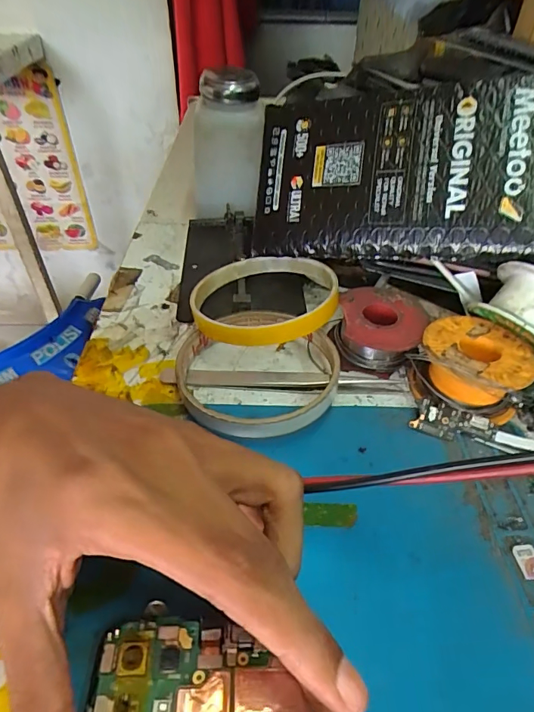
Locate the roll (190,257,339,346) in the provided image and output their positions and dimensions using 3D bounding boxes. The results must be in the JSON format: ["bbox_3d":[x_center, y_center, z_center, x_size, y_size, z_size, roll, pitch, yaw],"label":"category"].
[{"bbox_3d":[-0.002,-0.033,0.252,0.080,0.012,0.083,-6,37,5],"label":"roll"}]

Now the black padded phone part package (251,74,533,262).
[{"bbox_3d":[0.073,-0.099,0.245,0.169,0.090,0.011,7,7,22],"label":"black padded phone part package"}]

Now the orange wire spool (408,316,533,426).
[{"bbox_3d":[0.101,0.008,0.224,0.051,0.029,0.052,1,44,-1],"label":"orange wire spool"}]

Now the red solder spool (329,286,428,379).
[{"bbox_3d":[0.061,-0.014,0.250,0.046,0.027,0.048,1,44,-1],"label":"red solder spool"}]

